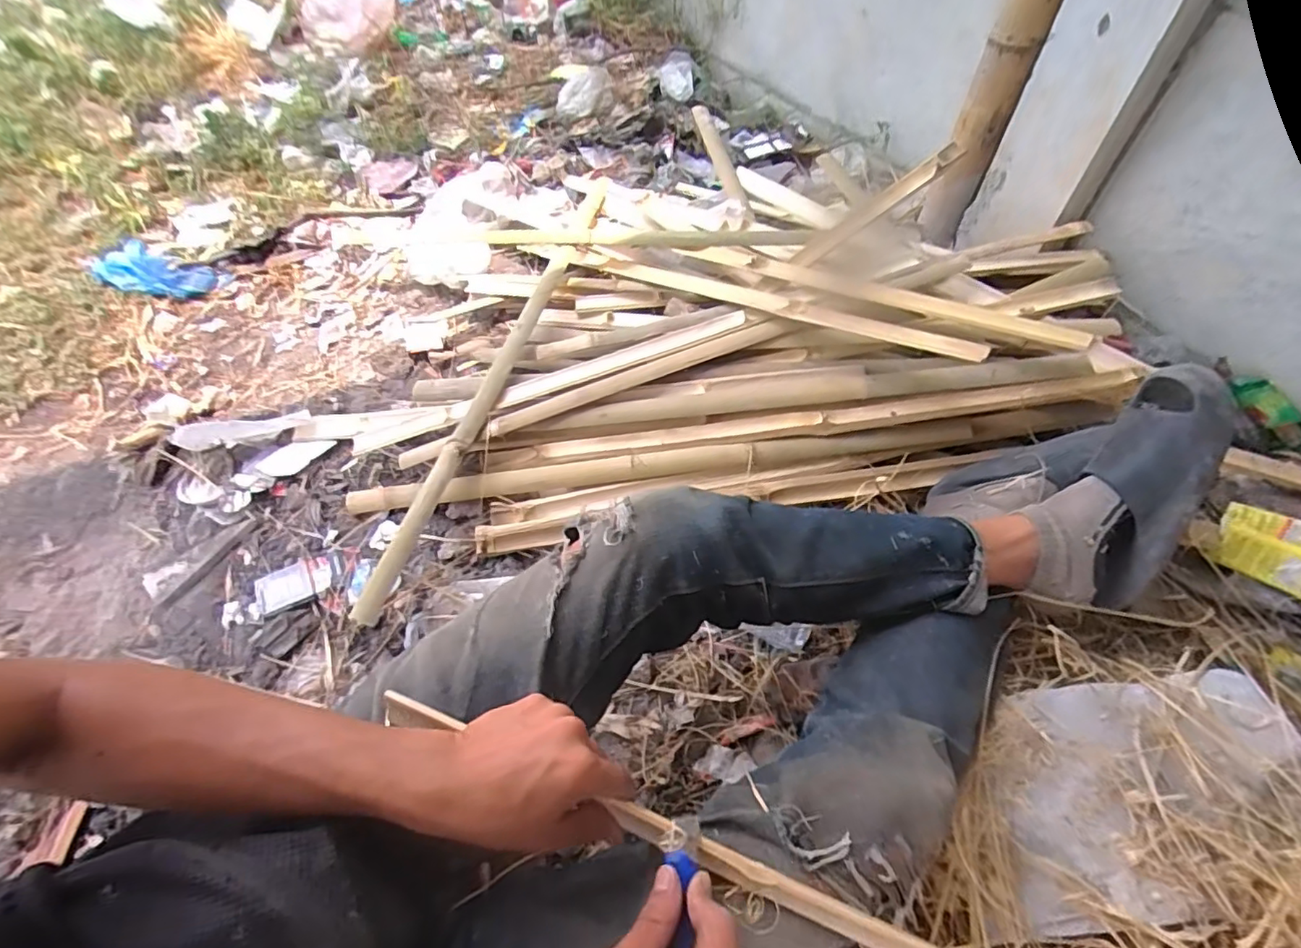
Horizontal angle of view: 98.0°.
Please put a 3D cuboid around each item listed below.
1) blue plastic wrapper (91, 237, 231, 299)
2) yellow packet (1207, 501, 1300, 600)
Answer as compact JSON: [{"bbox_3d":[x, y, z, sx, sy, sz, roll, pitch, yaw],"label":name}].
[{"bbox_3d":[-0.965,-0.403,1.100,0.231,0.053,0.136,13,53,-5],"label":"blue plastic wrapper"},{"bbox_3d":[0.825,0.100,0.747,0.121,0.058,0.091,33,61,23],"label":"yellow packet"}]

